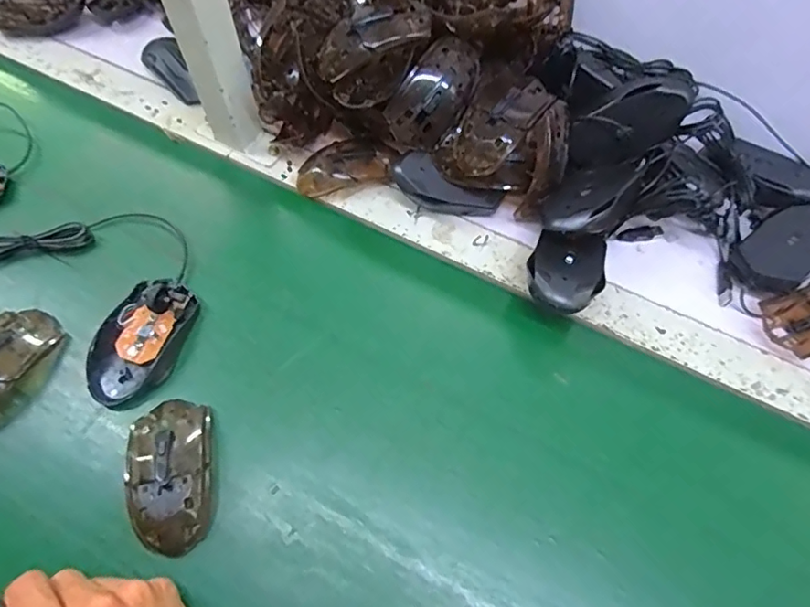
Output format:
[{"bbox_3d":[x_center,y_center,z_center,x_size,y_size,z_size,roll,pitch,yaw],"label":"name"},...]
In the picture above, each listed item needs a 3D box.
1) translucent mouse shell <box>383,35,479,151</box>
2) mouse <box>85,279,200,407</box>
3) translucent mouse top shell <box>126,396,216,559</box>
[{"bbox_3d":[0.027,-0.196,0.486,0.059,0.034,0.107,28,100,-11],"label":"translucent mouse shell"},{"bbox_3d":[-0.220,0.028,0.436,0.068,0.023,0.112,14,62,4],"label":"mouse"},{"bbox_3d":[-0.174,0.124,0.383,0.063,0.026,0.109,-13,63,-10],"label":"translucent mouse top shell"}]

